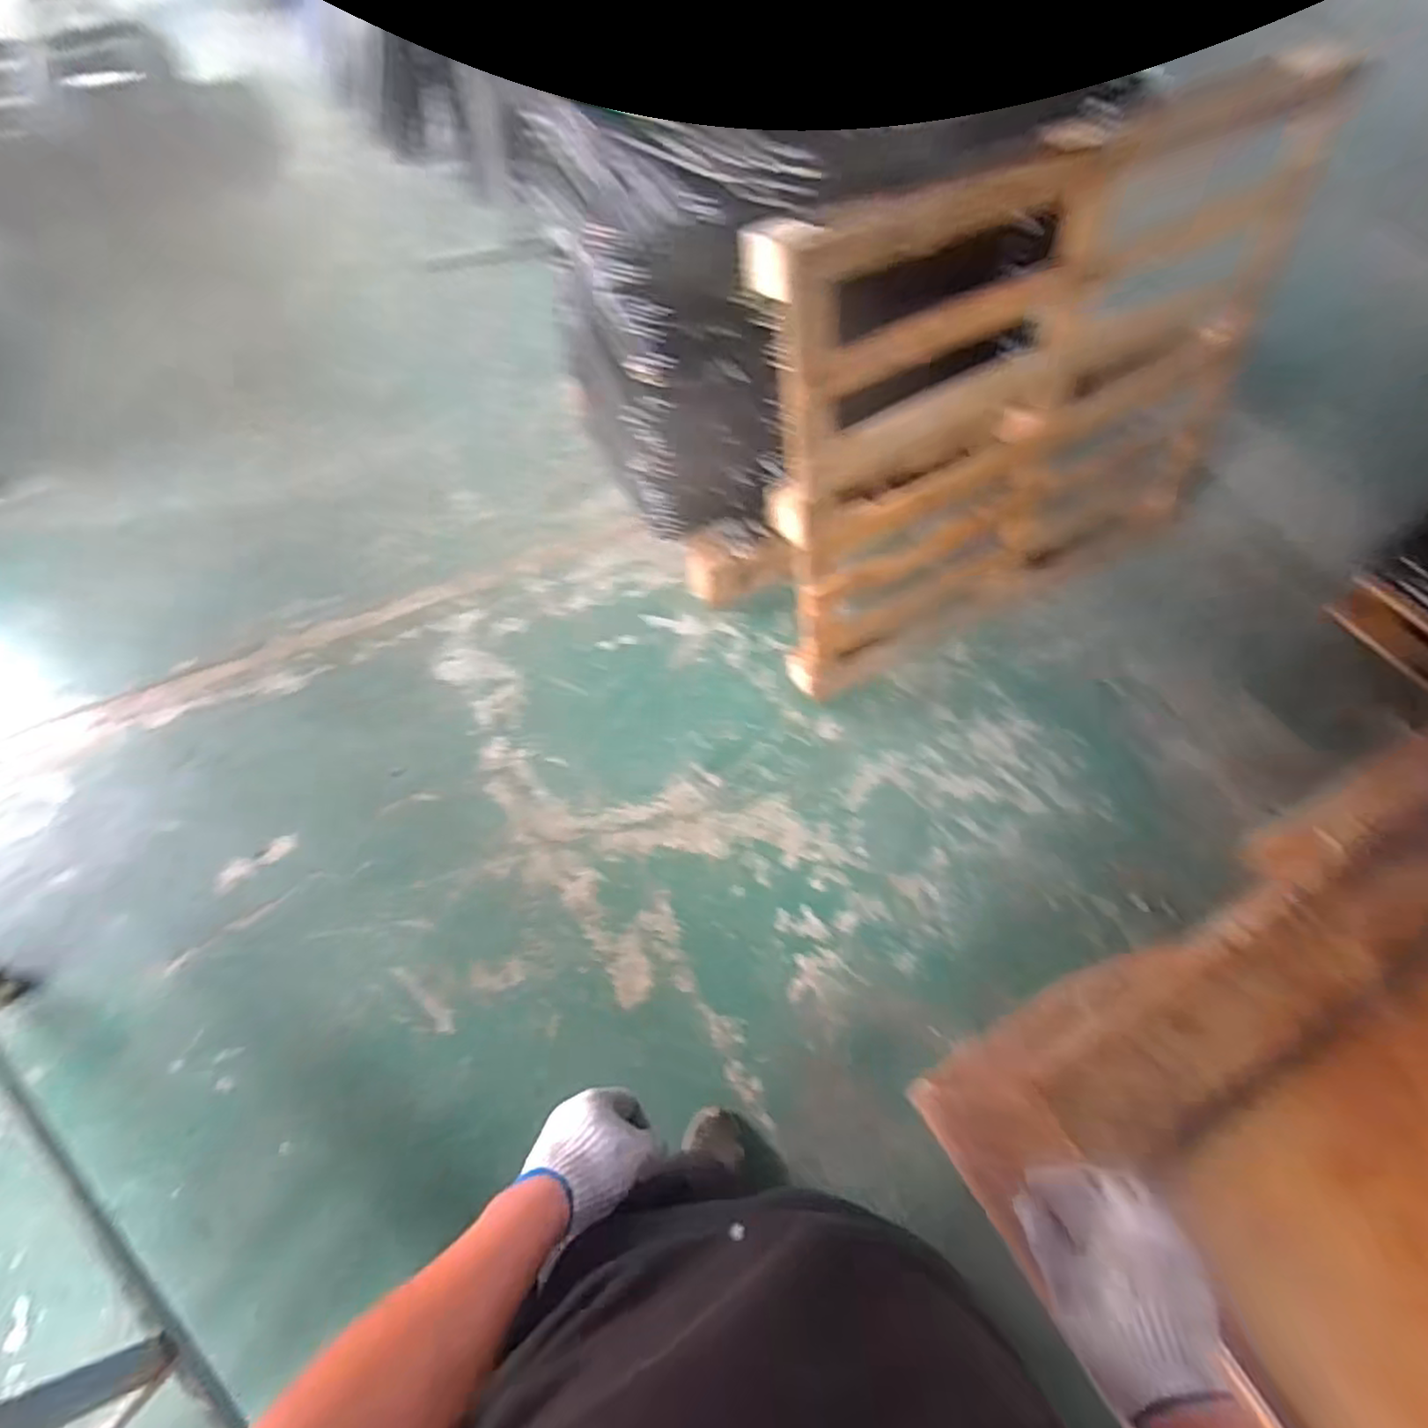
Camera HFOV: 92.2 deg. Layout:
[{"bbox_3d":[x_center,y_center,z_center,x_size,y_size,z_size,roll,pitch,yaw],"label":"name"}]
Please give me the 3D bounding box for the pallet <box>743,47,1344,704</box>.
[{"bbox_3d":[0.646,-0.615,1.470,1.123,1.023,0.156,-23,53,-7],"label":"pallet"}]

